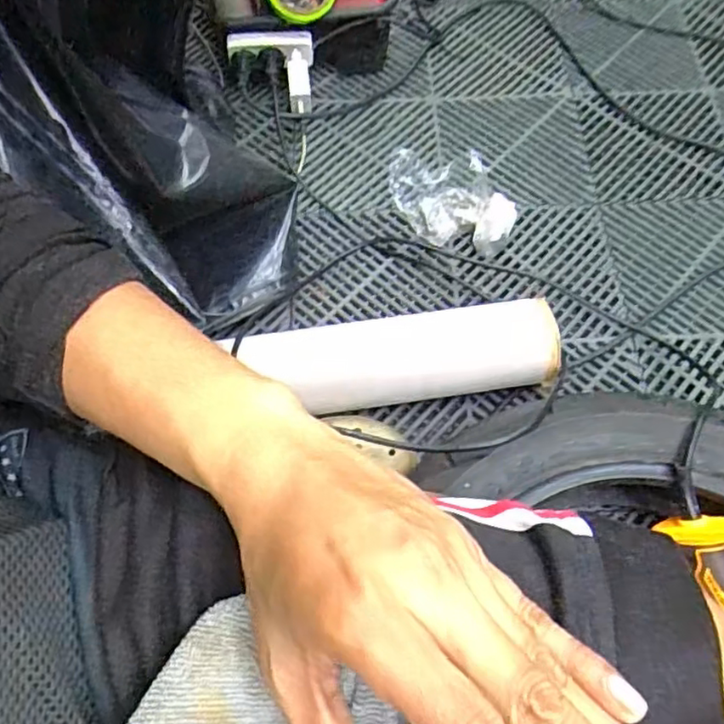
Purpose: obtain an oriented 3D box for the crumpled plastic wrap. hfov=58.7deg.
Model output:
[{"bbox_3d":[0.110,-0.200,0.784,0.115,0.028,0.171,-32,69,-14],"label":"crumpled plastic wrap"}]

